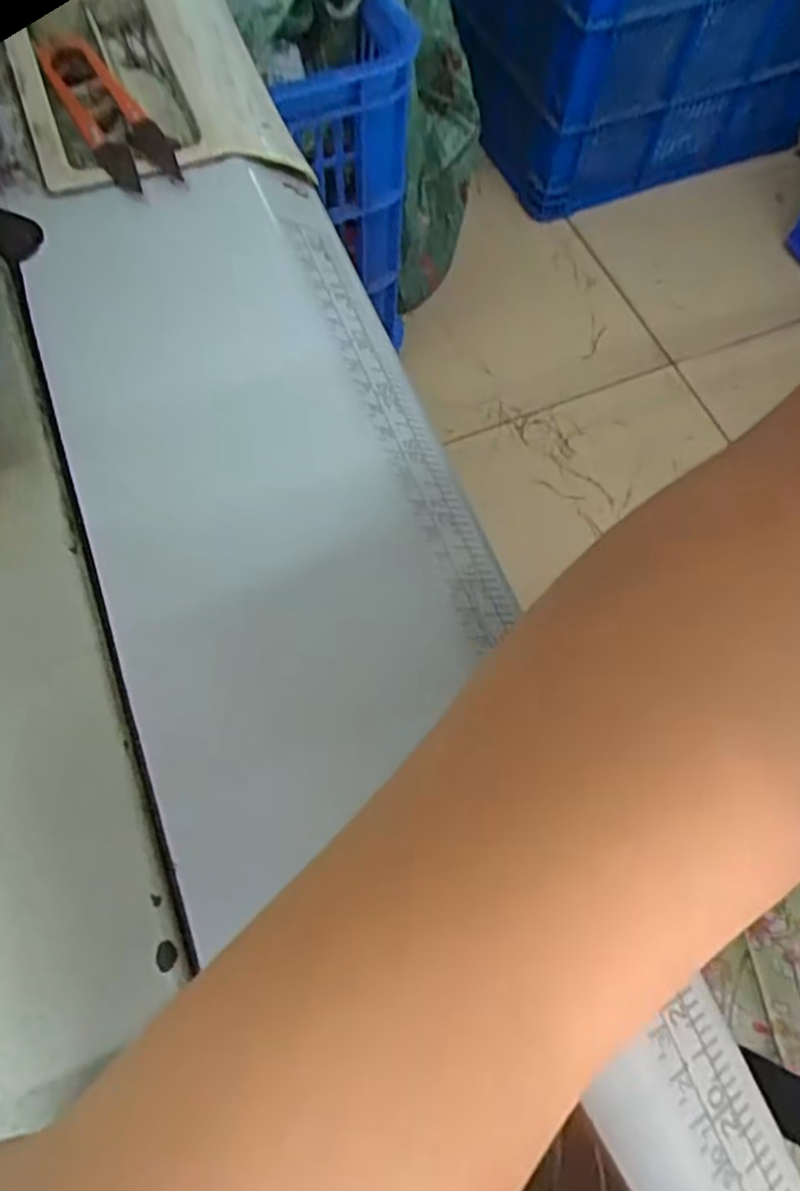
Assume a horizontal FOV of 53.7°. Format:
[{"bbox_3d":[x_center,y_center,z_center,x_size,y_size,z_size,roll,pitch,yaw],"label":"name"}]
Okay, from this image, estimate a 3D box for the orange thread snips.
[{"bbox_3d":[-0.118,-0.194,0.311,0.024,0.007,0.102,-28,70,-15],"label":"orange thread snips"}]

